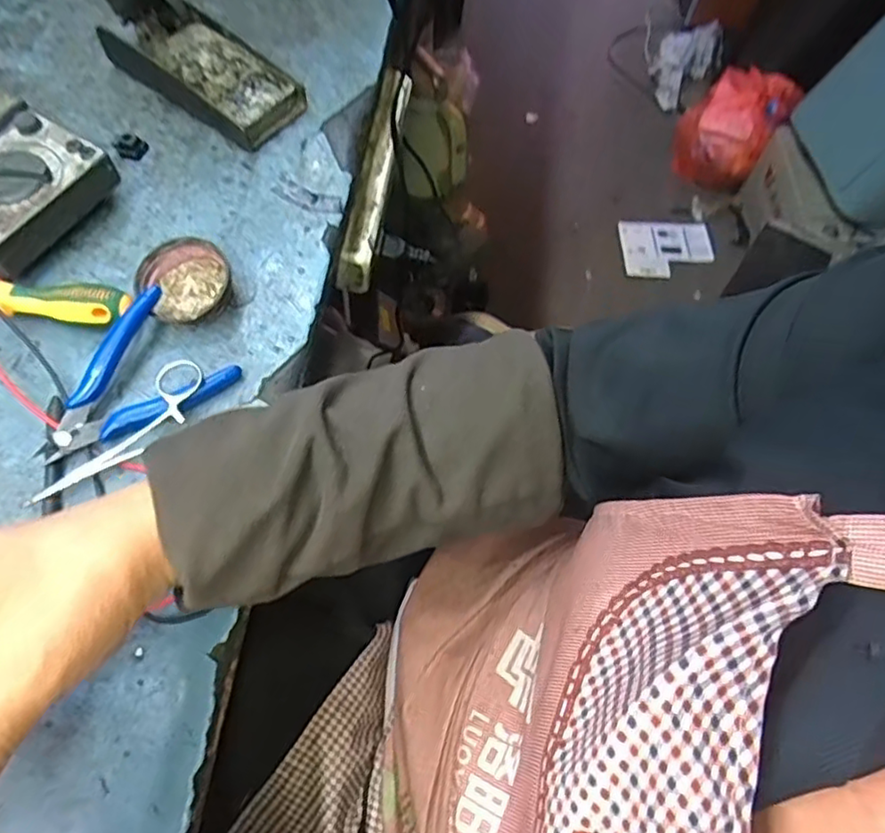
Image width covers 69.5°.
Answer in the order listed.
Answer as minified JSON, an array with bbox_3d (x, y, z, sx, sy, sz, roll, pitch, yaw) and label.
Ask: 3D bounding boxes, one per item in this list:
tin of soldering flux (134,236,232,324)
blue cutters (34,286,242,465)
[{"bbox_3d":[-0.175,-0.092,0.437,0.059,0.023,0.057,1,65,-3],"label":"tin of soldering flux"},{"bbox_3d":[-0.199,-0.018,0.400,0.075,0.027,0.115,41,70,14],"label":"blue cutters"}]

